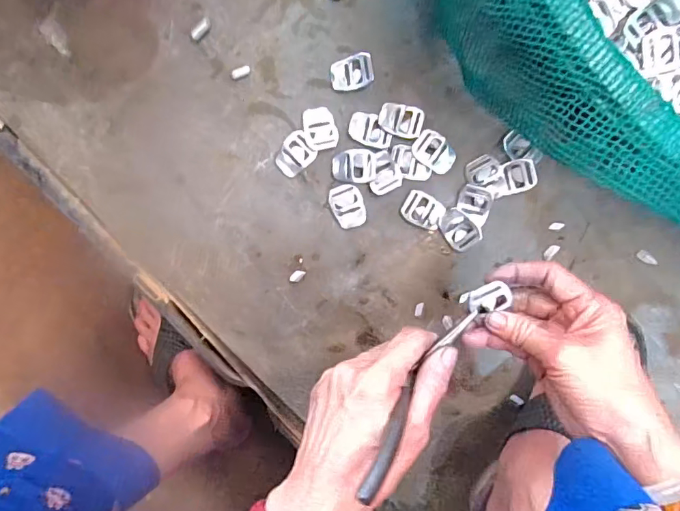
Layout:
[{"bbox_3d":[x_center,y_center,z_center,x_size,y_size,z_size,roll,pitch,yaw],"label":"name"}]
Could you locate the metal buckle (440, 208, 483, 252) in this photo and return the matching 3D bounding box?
[{"bbox_3d":[0.107,-0.023,0.421,0.028,0.004,0.037,-41,92,7],"label":"metal buckle"}]

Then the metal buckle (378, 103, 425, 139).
[{"bbox_3d":[0.054,-0.120,0.415,0.038,0.006,0.028,14,97,2],"label":"metal buckle"}]

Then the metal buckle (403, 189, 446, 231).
[{"bbox_3d":[0.075,-0.041,0.422,0.036,0.004,0.026,27,97,0],"label":"metal buckle"}]

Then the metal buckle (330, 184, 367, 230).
[{"bbox_3d":[0.008,-0.044,0.427,0.029,0.004,0.039,-17,95,5],"label":"metal buckle"}]

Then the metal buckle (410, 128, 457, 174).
[{"bbox_3d":[0.085,-0.092,0.416,0.038,0.004,0.029,34,97,-1],"label":"metal buckle"}]

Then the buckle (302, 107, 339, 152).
[{"bbox_3d":[-0.018,-0.115,0.421,0.027,0.005,0.039,-14,95,5],"label":"buckle"}]

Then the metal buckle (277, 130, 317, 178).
[{"bbox_3d":[-0.042,-0.092,0.426,0.037,0.005,0.030,-42,92,7],"label":"metal buckle"}]

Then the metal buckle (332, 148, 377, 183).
[{"bbox_3d":[0.013,-0.081,0.421,0.038,0.004,0.029,1,96,3],"label":"metal buckle"}]

